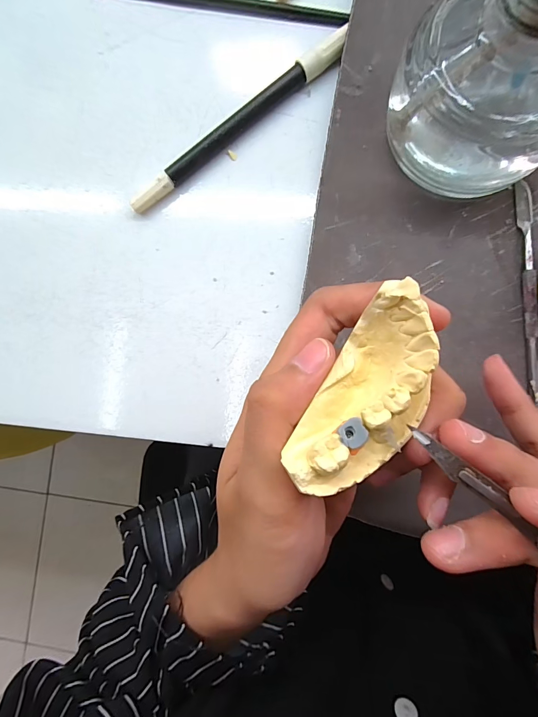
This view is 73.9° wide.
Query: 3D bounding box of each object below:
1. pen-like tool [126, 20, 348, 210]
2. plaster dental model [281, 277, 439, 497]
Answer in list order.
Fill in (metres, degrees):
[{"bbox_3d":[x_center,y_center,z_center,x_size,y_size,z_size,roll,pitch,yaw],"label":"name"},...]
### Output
[{"bbox_3d":[-0.016,-0.117,0.181,0.130,0.011,0.011,-35,85,4],"label":"pen-like tool"},{"bbox_3d":[0.031,0.011,0.104,0.029,0.017,0.060,28,90,6],"label":"plaster dental model"}]

